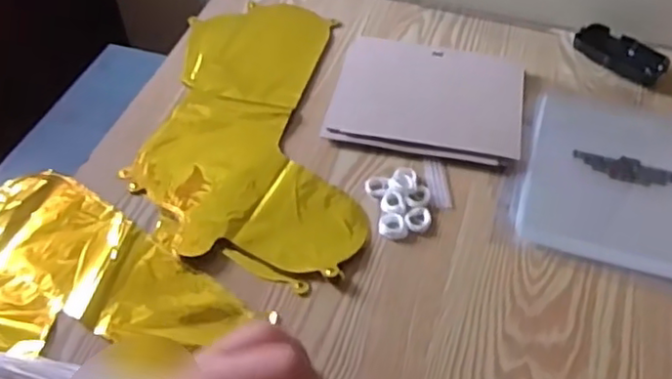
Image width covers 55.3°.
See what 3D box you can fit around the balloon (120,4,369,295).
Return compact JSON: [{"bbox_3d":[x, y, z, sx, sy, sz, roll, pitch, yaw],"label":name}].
[{"bbox_3d":[-0.090,-0.079,0.716,0.228,0.010,0.402,0,52,2],"label":"balloon"}]

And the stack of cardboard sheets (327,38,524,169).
[{"bbox_3d":[0.106,-0.109,0.736,0.209,0.007,0.172,9,52,9],"label":"stack of cardboard sheets"}]

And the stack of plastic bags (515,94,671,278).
[{"bbox_3d":[0.302,-0.012,0.662,0.203,0.013,0.216,14,53,12],"label":"stack of plastic bags"}]

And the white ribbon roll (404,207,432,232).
[{"bbox_3d":[0.081,0.029,0.628,0.024,0.006,0.030,25,56,20],"label":"white ribbon roll"}]

